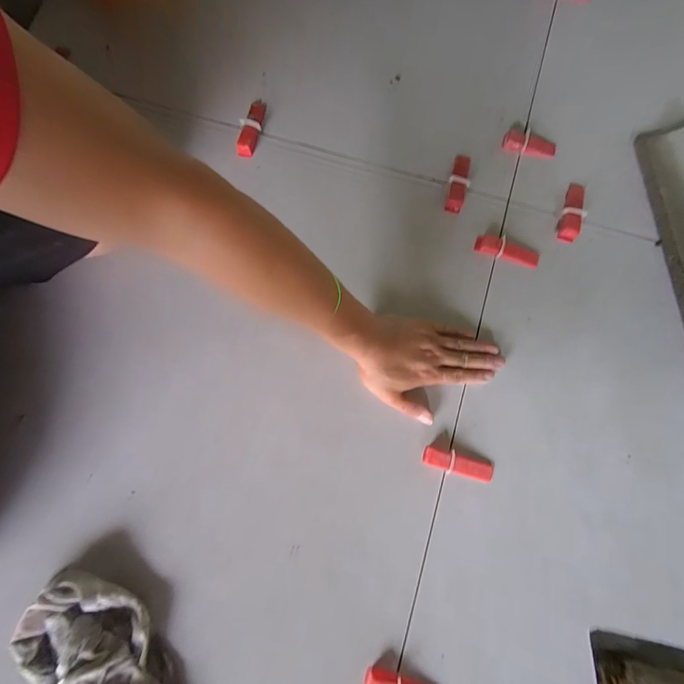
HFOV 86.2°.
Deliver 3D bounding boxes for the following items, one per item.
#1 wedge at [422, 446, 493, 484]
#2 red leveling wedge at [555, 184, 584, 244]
[{"bbox_3d":[0.141,0.149,0.445,0.085,0.019,0.023,16,80,3],"label":"wedge"},{"bbox_3d":[0.315,-0.177,0.499,0.027,0.014,0.079,9,93,3],"label":"red leveling wedge"}]

